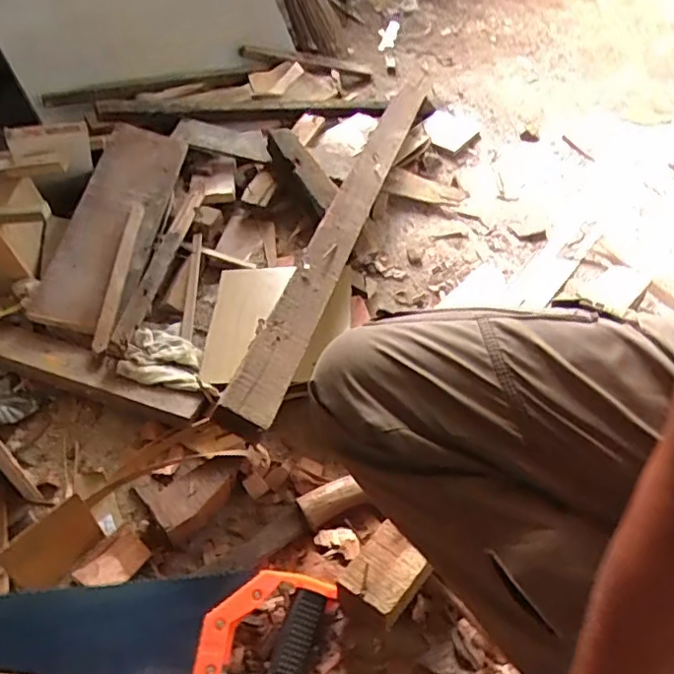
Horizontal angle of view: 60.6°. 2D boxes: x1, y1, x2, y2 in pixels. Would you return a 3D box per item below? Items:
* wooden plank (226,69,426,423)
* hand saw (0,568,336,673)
[{"bbox_3d":[0.043,-0.254,0.968,0.061,0.022,1.032,28,44,-5],"label":"wooden plank"},{"bbox_3d":[-0.203,0.244,0.510,0.414,0.023,0.112,20,56,-20],"label":"hand saw"}]

